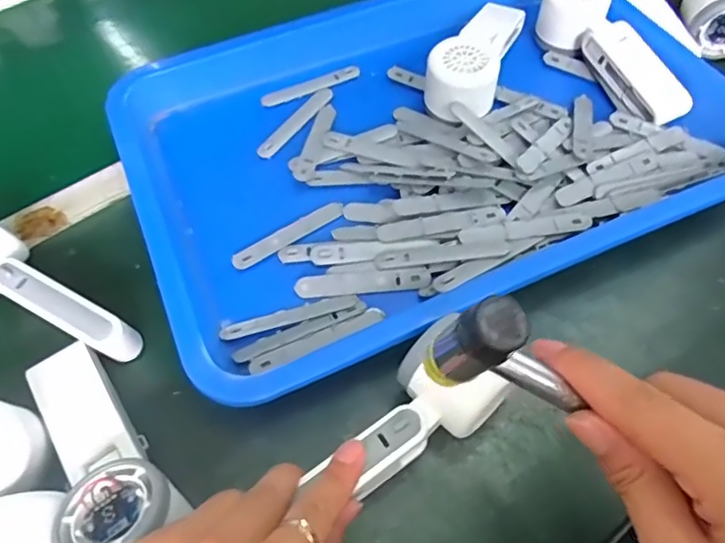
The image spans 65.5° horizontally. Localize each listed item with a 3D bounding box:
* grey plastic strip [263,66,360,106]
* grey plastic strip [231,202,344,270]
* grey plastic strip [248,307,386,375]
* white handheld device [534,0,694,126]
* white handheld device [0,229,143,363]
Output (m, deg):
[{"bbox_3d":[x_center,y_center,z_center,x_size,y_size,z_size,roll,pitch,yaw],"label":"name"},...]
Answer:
[{"bbox_3d":[-0.046,-0.169,0.514,0.093,0.004,0.017,-20,58,-11],"label":"grey plastic strip"},{"bbox_3d":[-0.055,-0.029,0.425,0.093,0.006,0.016,-31,61,-17],"label":"grey plastic strip"},{"bbox_3d":[-0.029,0.046,0.376,0.095,0.010,0.014,-24,59,-13],"label":"grey plastic strip"},{"bbox_3d":[0.219,-0.193,0.501,0.066,0.049,0.165,-33,76,-16],"label":"white handheld device"},{"bbox_3d":[-0.225,0.020,0.378,0.157,0.058,0.053,28,62,19],"label":"white handheld device"}]

